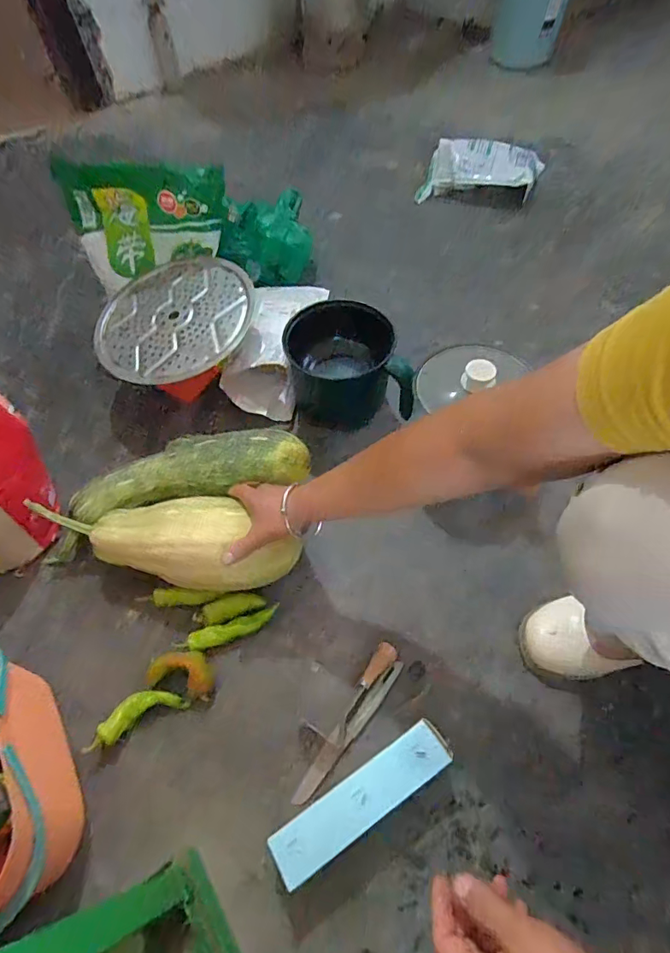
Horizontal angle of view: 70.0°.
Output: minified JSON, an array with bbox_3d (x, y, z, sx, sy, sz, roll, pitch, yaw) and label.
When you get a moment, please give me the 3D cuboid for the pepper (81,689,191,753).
[{"bbox_3d":[-0.245,0.290,0.585,0.120,0.018,0.039,-25,60,-11],"label":"pepper"}]

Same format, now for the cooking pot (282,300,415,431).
[{"bbox_3d":[0.019,-0.179,0.790,0.188,0.143,0.144,-5,58,1],"label":"cooking pot"}]

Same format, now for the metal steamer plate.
[{"bbox_3d":[-0.278,-0.263,0.809,0.268,0.021,0.259,-10,61,5],"label":"metal steamer plate"}]

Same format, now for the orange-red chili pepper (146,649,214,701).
[{"bbox_3d":[-0.191,0.245,0.604,0.080,0.024,0.050,10,60,10],"label":"orange-red chili pepper"}]

